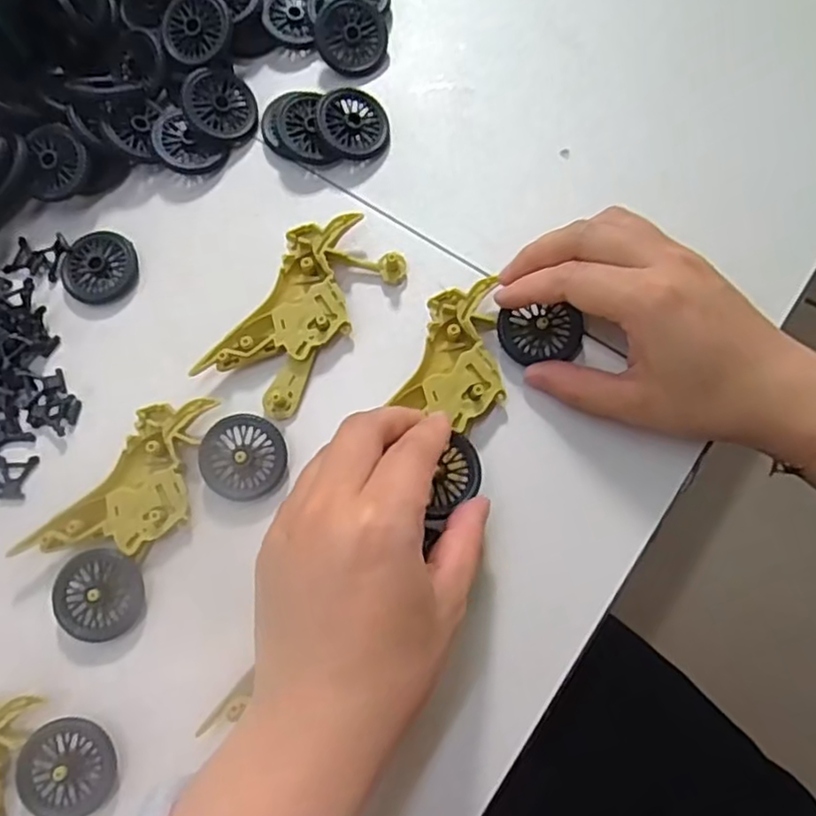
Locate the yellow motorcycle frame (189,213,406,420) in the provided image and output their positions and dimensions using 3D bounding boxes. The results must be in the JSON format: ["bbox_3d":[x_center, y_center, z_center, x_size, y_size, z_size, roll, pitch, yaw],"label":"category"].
[{"bbox_3d":[-0.049,-0.045,0.316,0.049,0.016,0.097,36,80,13],"label":"yellow motorcycle frame"}]

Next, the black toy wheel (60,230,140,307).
[{"bbox_3d":[-0.154,-0.070,0.333,0.035,0.005,0.035,-1,75,4],"label":"black toy wheel"}]

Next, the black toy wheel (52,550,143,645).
[{"bbox_3d":[-0.133,0.081,0.287,0.035,0.008,0.037,-1,75,4],"label":"black toy wheel"}]

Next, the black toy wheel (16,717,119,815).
[{"bbox_3d":[-0.137,0.145,0.269,0.037,0.012,0.036,-1,75,4],"label":"black toy wheel"}]

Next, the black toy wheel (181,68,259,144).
[{"bbox_3d":[-0.096,-0.155,0.342,0.037,0.009,0.037,-1,91,-28],"label":"black toy wheel"}]

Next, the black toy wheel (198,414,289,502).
[{"bbox_3d":[-0.073,0.022,0.298,0.037,0.011,0.036,-1,75,4],"label":"black toy wheel"}]

